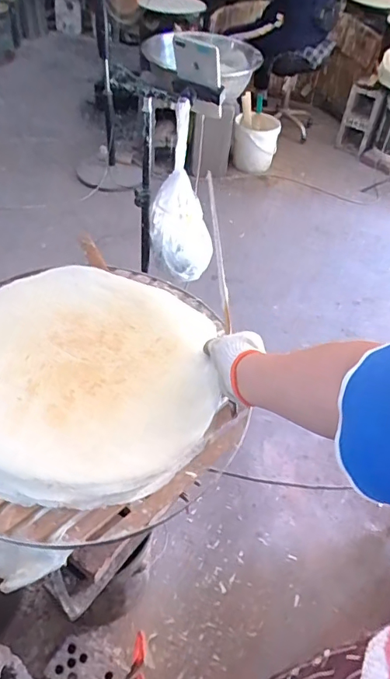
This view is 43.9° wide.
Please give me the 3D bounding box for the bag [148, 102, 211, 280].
[{"bbox_3d":[-0.020,-0.259,0.912,0.123,0.284,0.114,1,47,-6],"label":"bag"}]

